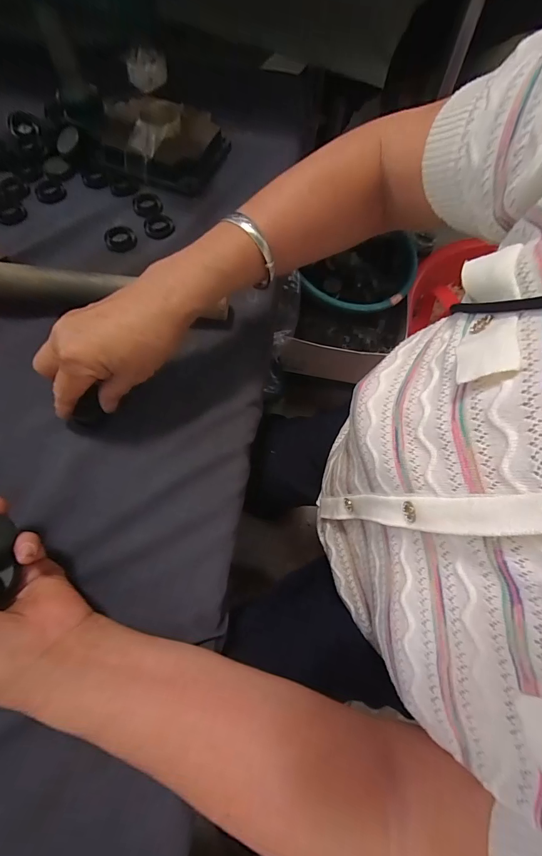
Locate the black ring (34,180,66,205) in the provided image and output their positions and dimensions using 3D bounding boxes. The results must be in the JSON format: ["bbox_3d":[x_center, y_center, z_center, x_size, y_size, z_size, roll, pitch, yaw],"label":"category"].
[{"bbox_3d":[-0.259,-0.277,0.437,0.034,0.005,0.037,1,66,-2],"label":"black ring"}]

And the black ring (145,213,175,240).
[{"bbox_3d":[-0.125,-0.225,0.416,0.033,0.008,0.033,1,66,-2],"label":"black ring"}]

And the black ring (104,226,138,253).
[{"bbox_3d":[-0.166,-0.210,0.410,0.034,0.009,0.034,1,66,-2],"label":"black ring"}]

